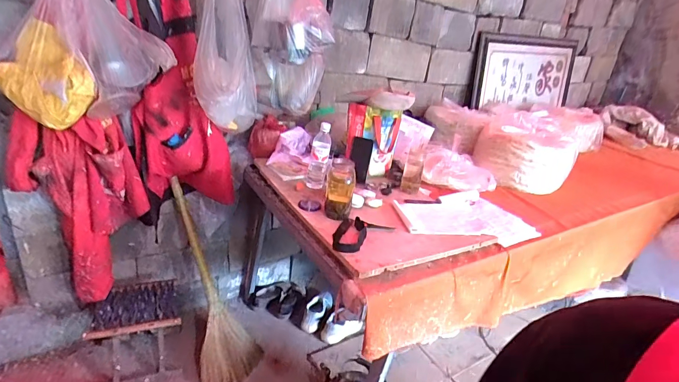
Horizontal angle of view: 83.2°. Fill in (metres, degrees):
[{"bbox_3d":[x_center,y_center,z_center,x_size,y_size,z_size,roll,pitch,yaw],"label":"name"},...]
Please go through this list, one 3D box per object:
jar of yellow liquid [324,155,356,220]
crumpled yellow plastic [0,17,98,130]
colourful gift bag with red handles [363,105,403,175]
[{"bbox_3d":[0.002,-0.007,1.154,0.086,0.166,0.077,8,24,1],"label":"jar of yellow liquid"},{"bbox_3d":[-0.799,-0.316,1.039,0.221,0.253,0.100,14,25,14],"label":"crumpled yellow plastic"},{"bbox_3d":[0.162,-0.187,1.482,0.153,0.257,0.057,-3,26,-23],"label":"colourful gift bag with red handles"}]

